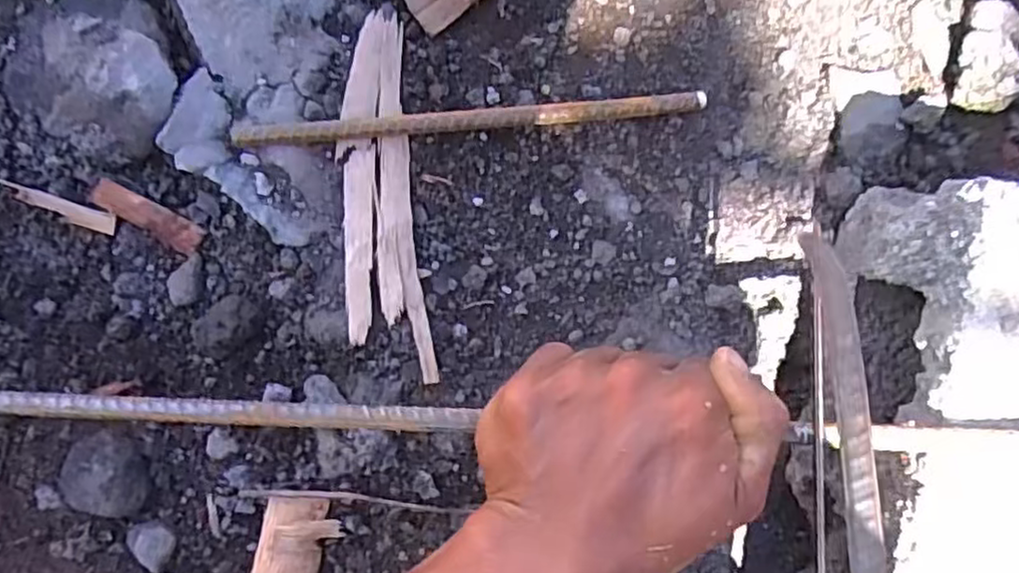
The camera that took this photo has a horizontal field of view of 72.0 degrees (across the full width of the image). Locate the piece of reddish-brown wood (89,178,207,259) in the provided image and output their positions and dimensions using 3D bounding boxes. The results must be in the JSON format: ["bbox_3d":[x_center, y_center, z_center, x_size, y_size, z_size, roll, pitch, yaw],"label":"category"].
[{"bbox_3d":[-0.190,-0.036,0.369,0.055,0.006,0.016,32,91,-25],"label":"piece of reddish-brown wood"}]

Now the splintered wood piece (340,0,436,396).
[{"bbox_3d":[-0.066,-0.047,0.369,0.044,0.012,0.187,-1,92,-6],"label":"splintered wood piece"}]

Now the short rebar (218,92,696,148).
[{"bbox_3d":[-0.018,-0.088,0.370,0.244,0.013,0.011,-5,92,-6],"label":"short rebar"}]

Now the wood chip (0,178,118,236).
[{"bbox_3d":[-0.229,-0.040,0.357,0.053,0.007,0.011,18,90,-6],"label":"wood chip"}]

